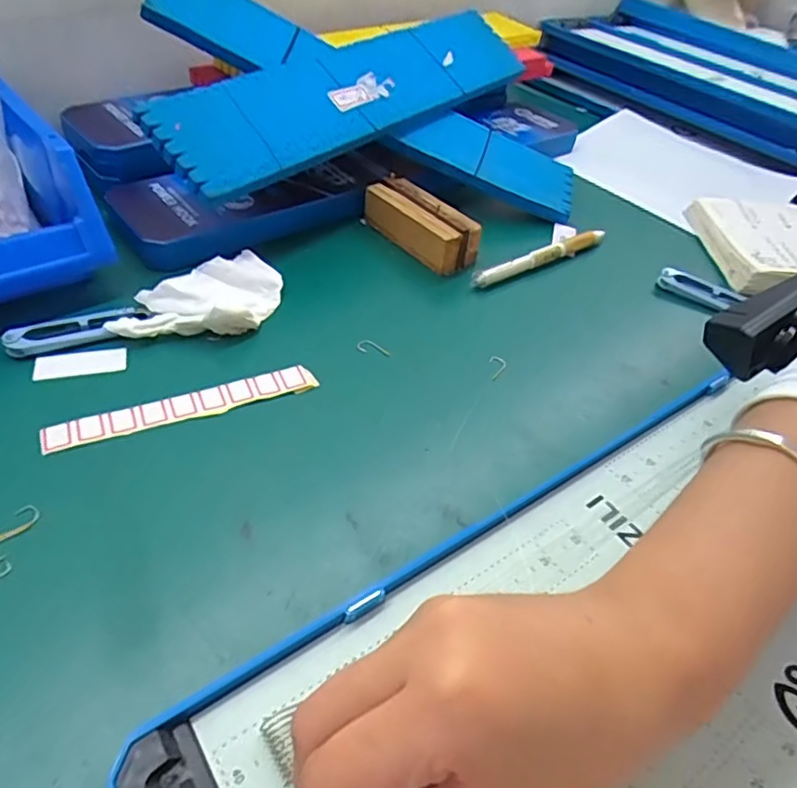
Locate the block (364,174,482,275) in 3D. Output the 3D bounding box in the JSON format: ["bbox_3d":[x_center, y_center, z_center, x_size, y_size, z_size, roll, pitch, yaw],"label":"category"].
[{"bbox_3d":[0.016,-0.126,0.443,0.034,0.038,0.092,-29,54,-31],"label":"block"}]

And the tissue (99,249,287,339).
[{"bbox_3d":[-0.119,-0.058,0.368,0.108,0.020,0.064,-32,56,-33],"label":"tissue"}]

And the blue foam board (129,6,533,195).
[{"bbox_3d":[-0.024,-0.237,0.462,0.353,0.011,0.085,-35,84,-32],"label":"blue foam board"}]

